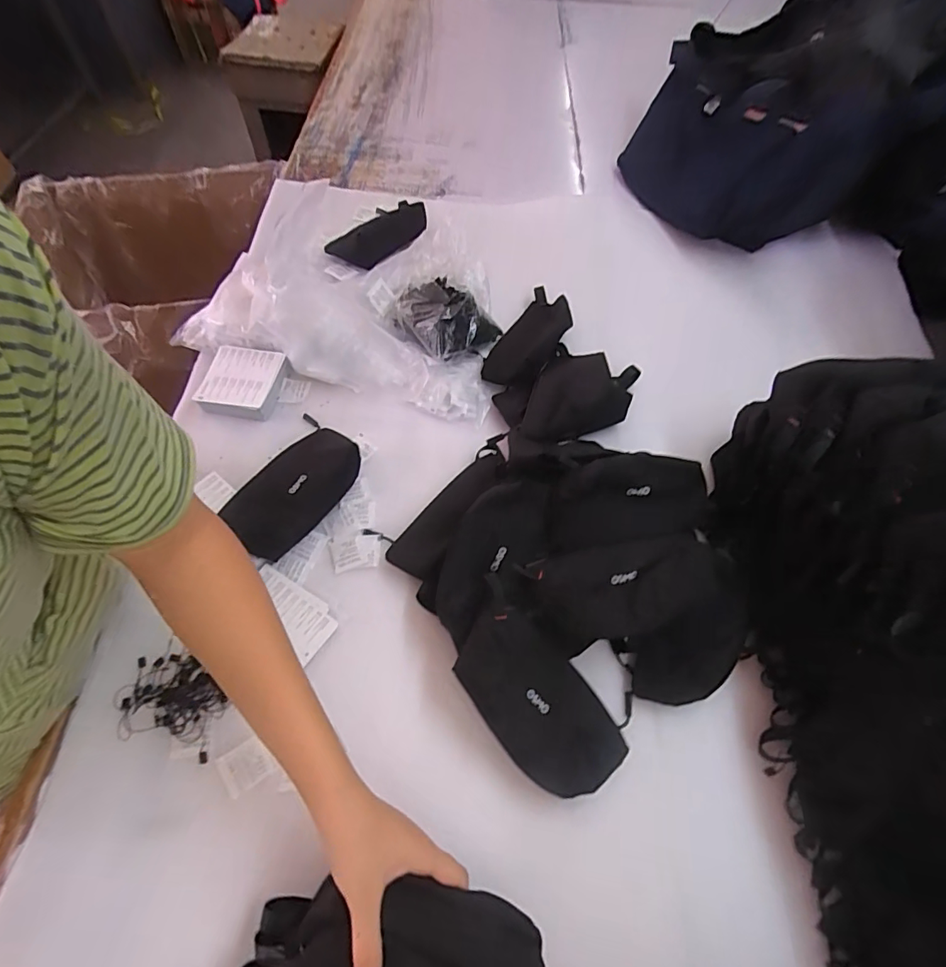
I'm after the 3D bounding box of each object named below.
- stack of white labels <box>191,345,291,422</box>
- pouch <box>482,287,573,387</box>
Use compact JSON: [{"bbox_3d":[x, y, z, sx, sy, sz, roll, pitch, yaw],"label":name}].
[{"bbox_3d":[-0.317,-0.138,0.673,0.100,0.031,0.101,9,60,2],"label":"stack of white labels"},{"bbox_3d":[0.087,-0.219,0.734,0.086,0.030,0.202,26,62,11],"label":"pouch"}]

